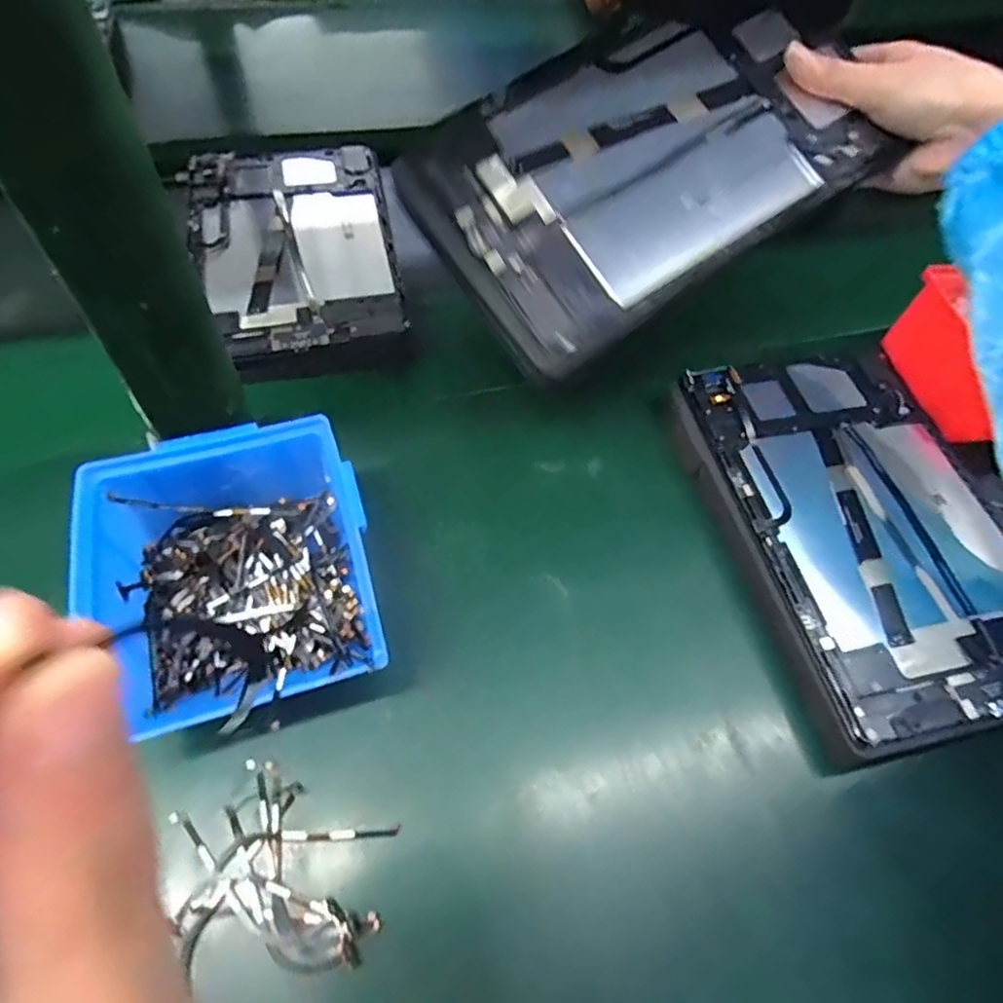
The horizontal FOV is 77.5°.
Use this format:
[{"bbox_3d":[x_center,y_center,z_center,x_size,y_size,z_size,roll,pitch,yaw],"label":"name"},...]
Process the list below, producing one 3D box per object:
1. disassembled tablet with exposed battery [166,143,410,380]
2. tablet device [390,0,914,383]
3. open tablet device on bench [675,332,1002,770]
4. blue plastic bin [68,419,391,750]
[{"bbox_3d":[-0.154,-0.200,0.479,0.155,0.014,0.250,-18,61,-15],"label":"disassembled tablet with exposed battery"},{"bbox_3d":[0.075,-0.183,0.338,0.230,0.010,0.148,-34,79,-6],"label":"tablet device"},{"bbox_3d":[0.208,0.008,0.372,0.159,0.027,0.250,-10,59,-10],"label":"open tablet device on bench"},{"bbox_3d":[-0.130,0.029,0.311,0.126,0.057,0.150,-12,59,-11],"label":"blue plastic bin"}]

